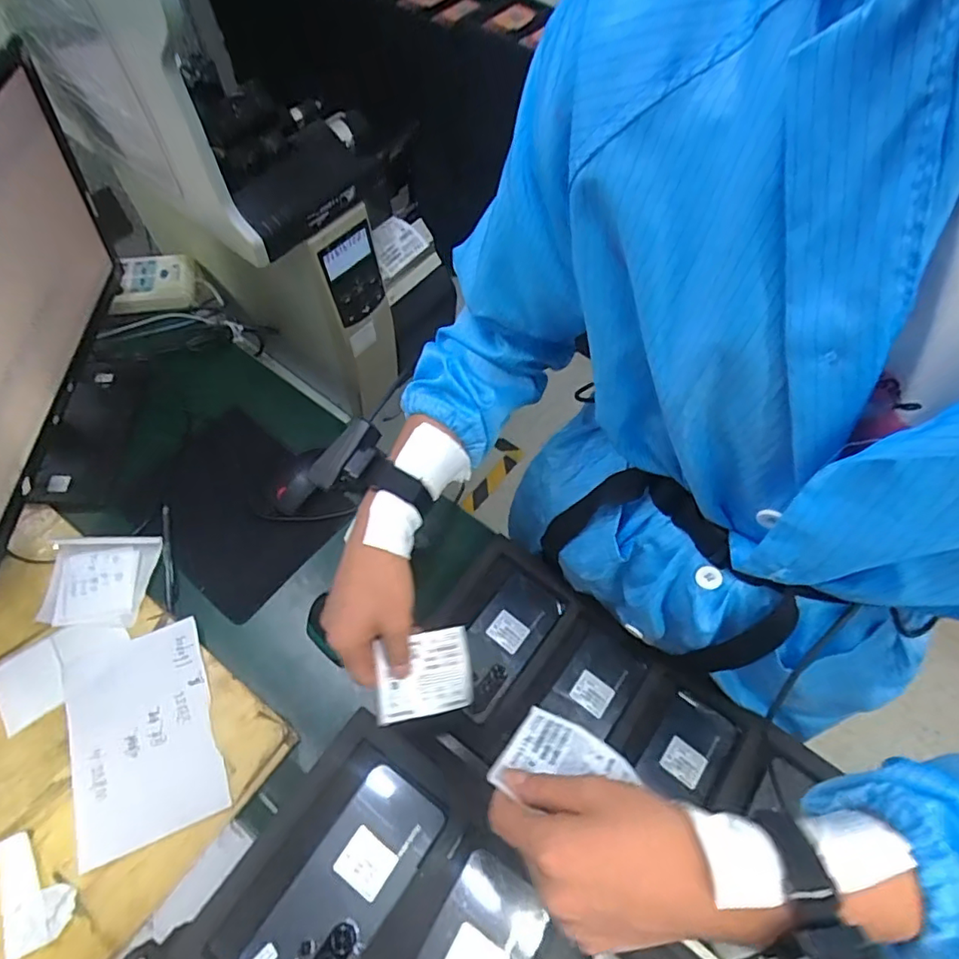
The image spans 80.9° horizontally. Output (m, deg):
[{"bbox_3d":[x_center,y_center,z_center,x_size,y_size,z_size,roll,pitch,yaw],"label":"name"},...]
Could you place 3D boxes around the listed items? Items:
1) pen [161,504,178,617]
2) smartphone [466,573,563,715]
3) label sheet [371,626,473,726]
[{"bbox_3d":[-0.387,0.099,0.699,0.013,0.014,0.145,-15,63,-10],"label":"pen"},{"bbox_3d":[0.025,0.184,0.656,0.076,0.006,0.152,37,66,17],"label":"smartphone"},{"bbox_3d":[-0.049,0.175,0.507,0.085,0.006,0.071,-5,81,-17],"label":"label sheet"}]

